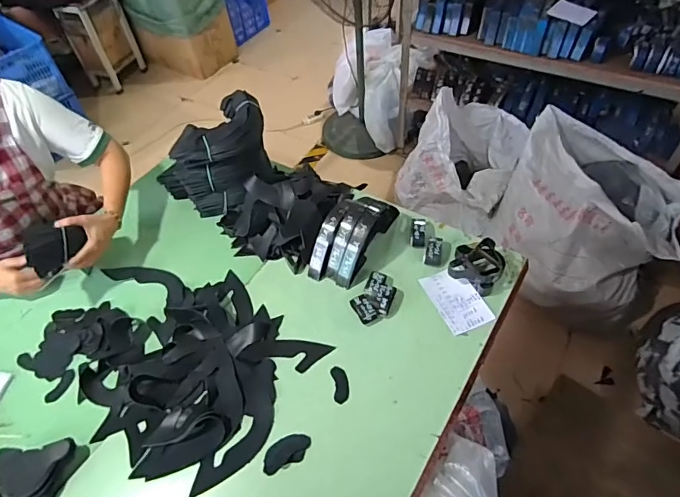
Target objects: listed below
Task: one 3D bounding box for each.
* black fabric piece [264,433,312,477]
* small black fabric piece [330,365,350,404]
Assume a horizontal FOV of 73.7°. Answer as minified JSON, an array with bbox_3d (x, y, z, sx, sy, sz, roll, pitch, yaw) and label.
[{"bbox_3d":[-0.096,0.366,0.818,0.090,0.005,0.048,-21,60,-11],"label":"black fabric piece"},{"bbox_3d":[0.002,0.268,0.893,0.031,0.005,0.075,-8,52,-2],"label":"small black fabric piece"}]

